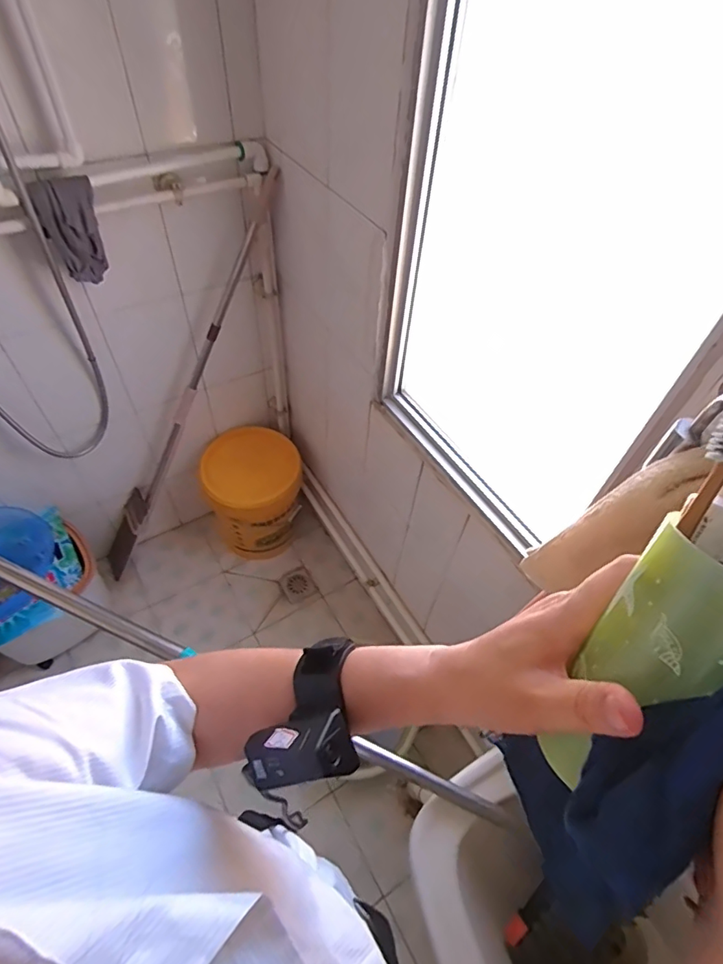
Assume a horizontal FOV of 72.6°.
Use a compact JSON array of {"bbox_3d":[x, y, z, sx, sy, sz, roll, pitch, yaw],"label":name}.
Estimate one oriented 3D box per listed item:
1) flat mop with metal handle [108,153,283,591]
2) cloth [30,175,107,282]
[{"bbox_3d":[-0.488,-0.174,1.311,0.085,1.263,0.073,-1,42,-51],"label":"flat mop with metal handle"},{"bbox_3d":[-0.508,-0.436,0.879,0.026,0.190,0.099,34,54,13],"label":"cloth"}]

